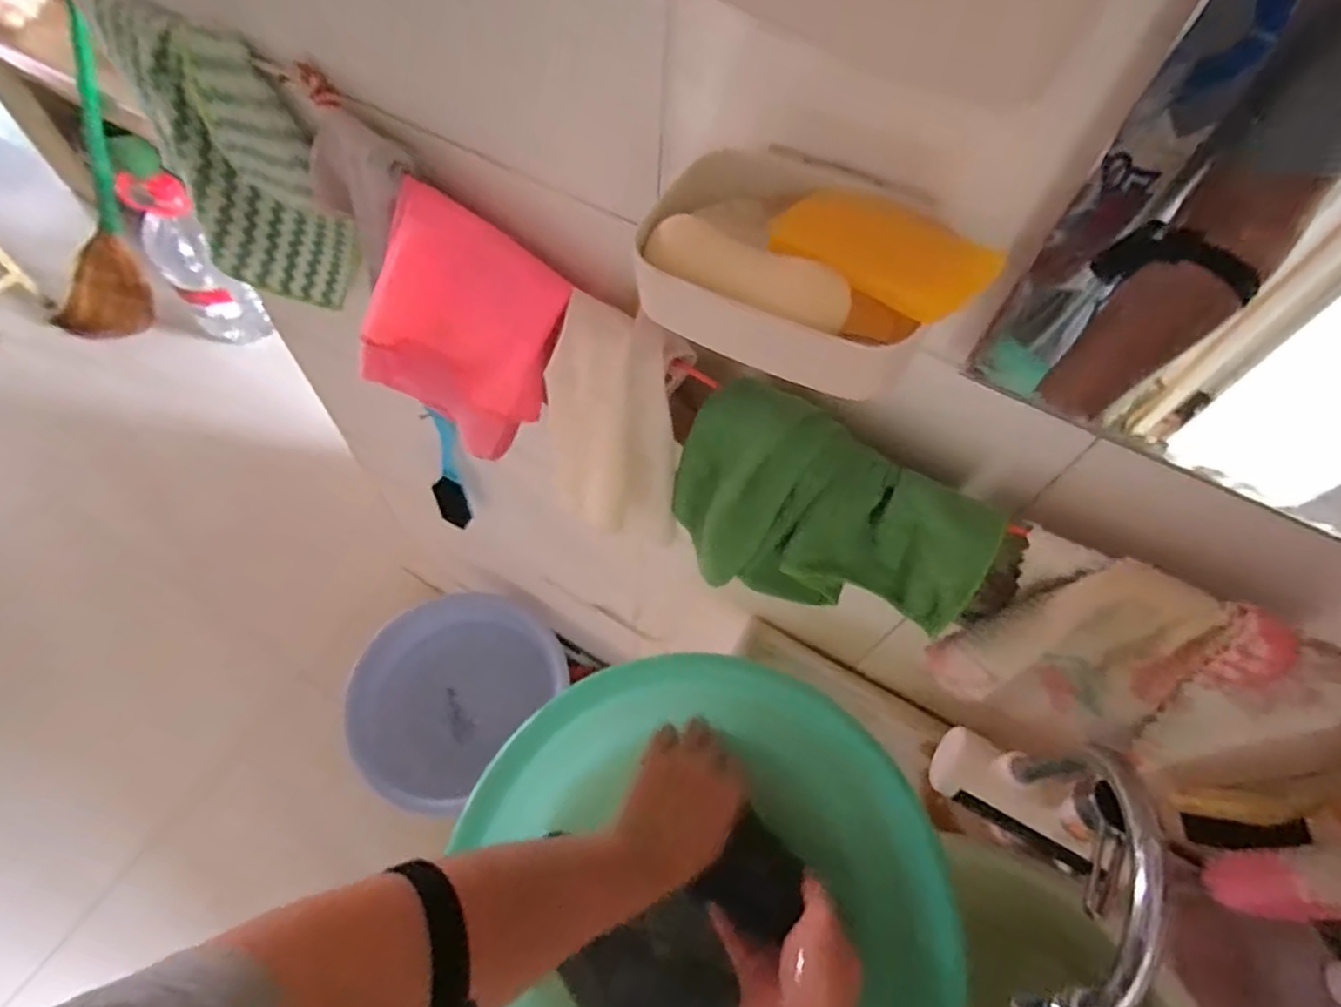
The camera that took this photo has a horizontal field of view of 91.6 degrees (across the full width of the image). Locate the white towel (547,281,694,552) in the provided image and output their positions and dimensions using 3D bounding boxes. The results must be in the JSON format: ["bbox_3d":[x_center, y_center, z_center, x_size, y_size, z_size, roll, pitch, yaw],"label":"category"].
[{"bbox_3d":[-0.035,-0.048,0.417,0.085,0.130,0.088,6,59,0],"label":"white towel"}]

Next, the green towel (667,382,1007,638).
[{"bbox_3d":[0.084,0.014,0.381,0.174,0.126,0.036,29,35,10],"label":"green towel"}]

